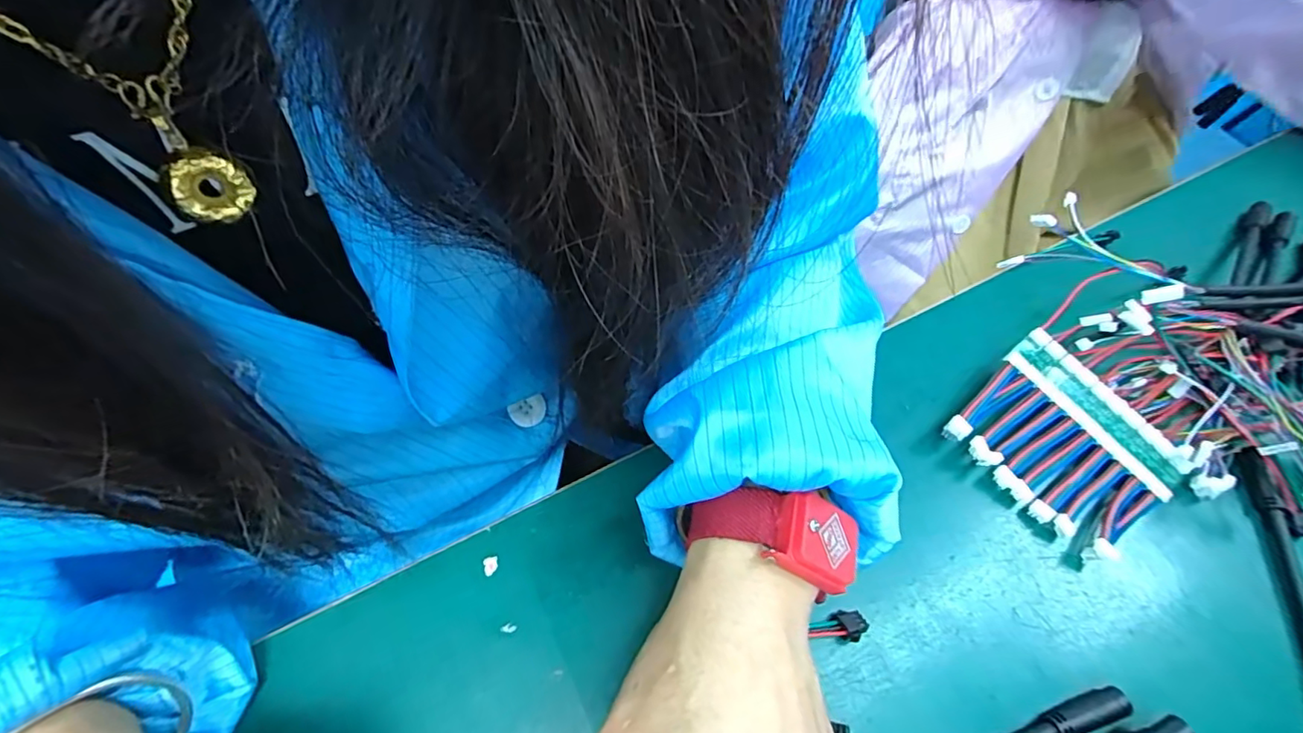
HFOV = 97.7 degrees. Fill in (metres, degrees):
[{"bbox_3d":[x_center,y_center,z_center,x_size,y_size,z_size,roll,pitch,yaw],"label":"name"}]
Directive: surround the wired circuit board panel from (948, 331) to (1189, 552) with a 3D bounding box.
[{"bbox_3d":[0.207,0.038,0.283,0.078,0.019,0.093,-37,67,-21],"label":"wired circuit board panel"}]

